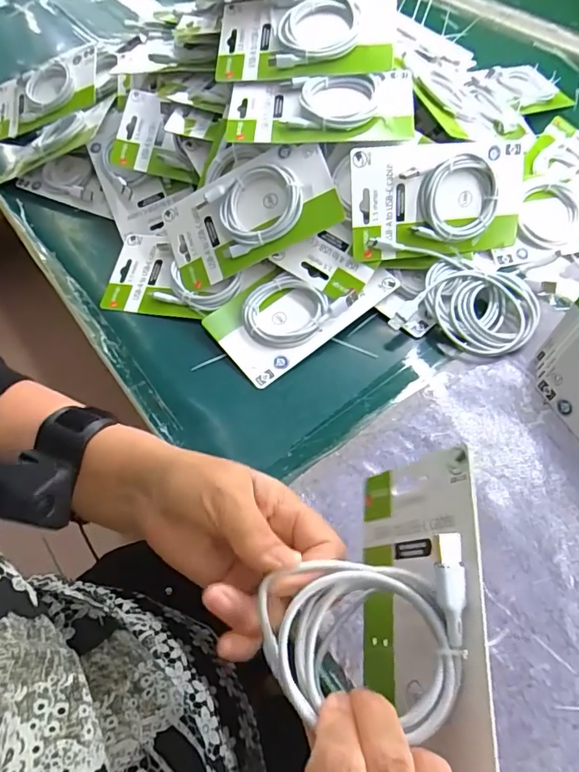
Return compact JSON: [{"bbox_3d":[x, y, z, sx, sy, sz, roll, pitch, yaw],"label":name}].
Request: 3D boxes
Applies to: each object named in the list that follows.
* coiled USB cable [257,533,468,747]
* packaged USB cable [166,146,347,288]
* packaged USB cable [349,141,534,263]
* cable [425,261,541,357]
[{"bbox_3d":[0.037,0.114,0.222,0.092,0.023,0.072,-11,73,4],"label":"coiled USB cable"},{"bbox_3d":[-0.043,-0.169,0.489,0.180,0.018,0.092,-23,83,18],"label":"packaged USB cable"},{"bbox_3d":[0.152,-0.181,0.481,0.191,0.101,0.029,-7,22,-11],"label":"packaged USB cable"},{"bbox_3d":[0.183,-0.075,0.472,0.104,0.030,0.088,10,57,10],"label":"cable"}]

